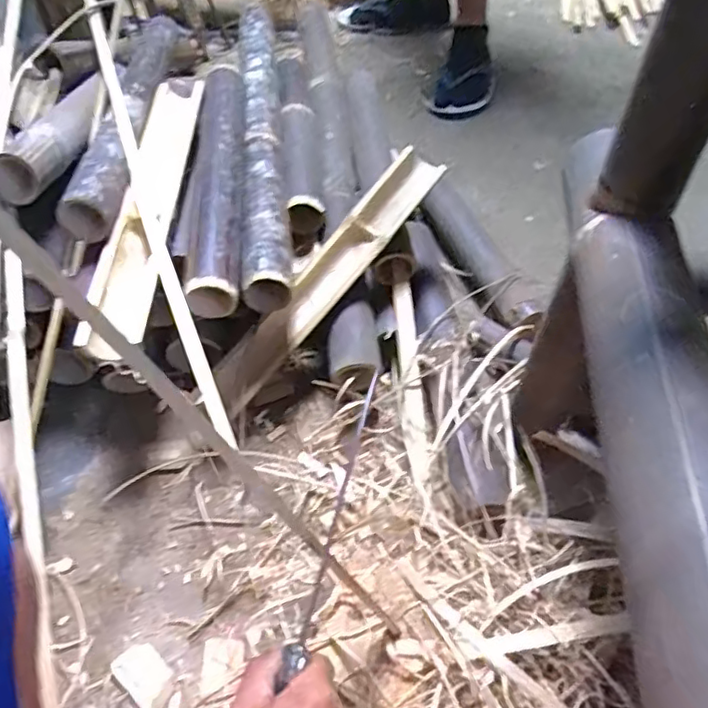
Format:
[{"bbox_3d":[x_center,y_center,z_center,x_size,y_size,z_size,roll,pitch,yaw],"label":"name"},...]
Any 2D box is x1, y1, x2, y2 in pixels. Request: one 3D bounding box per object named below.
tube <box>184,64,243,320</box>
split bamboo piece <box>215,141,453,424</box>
[{"bbox_3d":[-0.182,-0.247,0.828,0.061,0.061,0.486,-5,51,-3],"label":"tube"},{"bbox_3d":[-0.037,-0.098,0.814,0.069,0.035,0.408,38,85,27],"label":"split bamboo piece"}]

